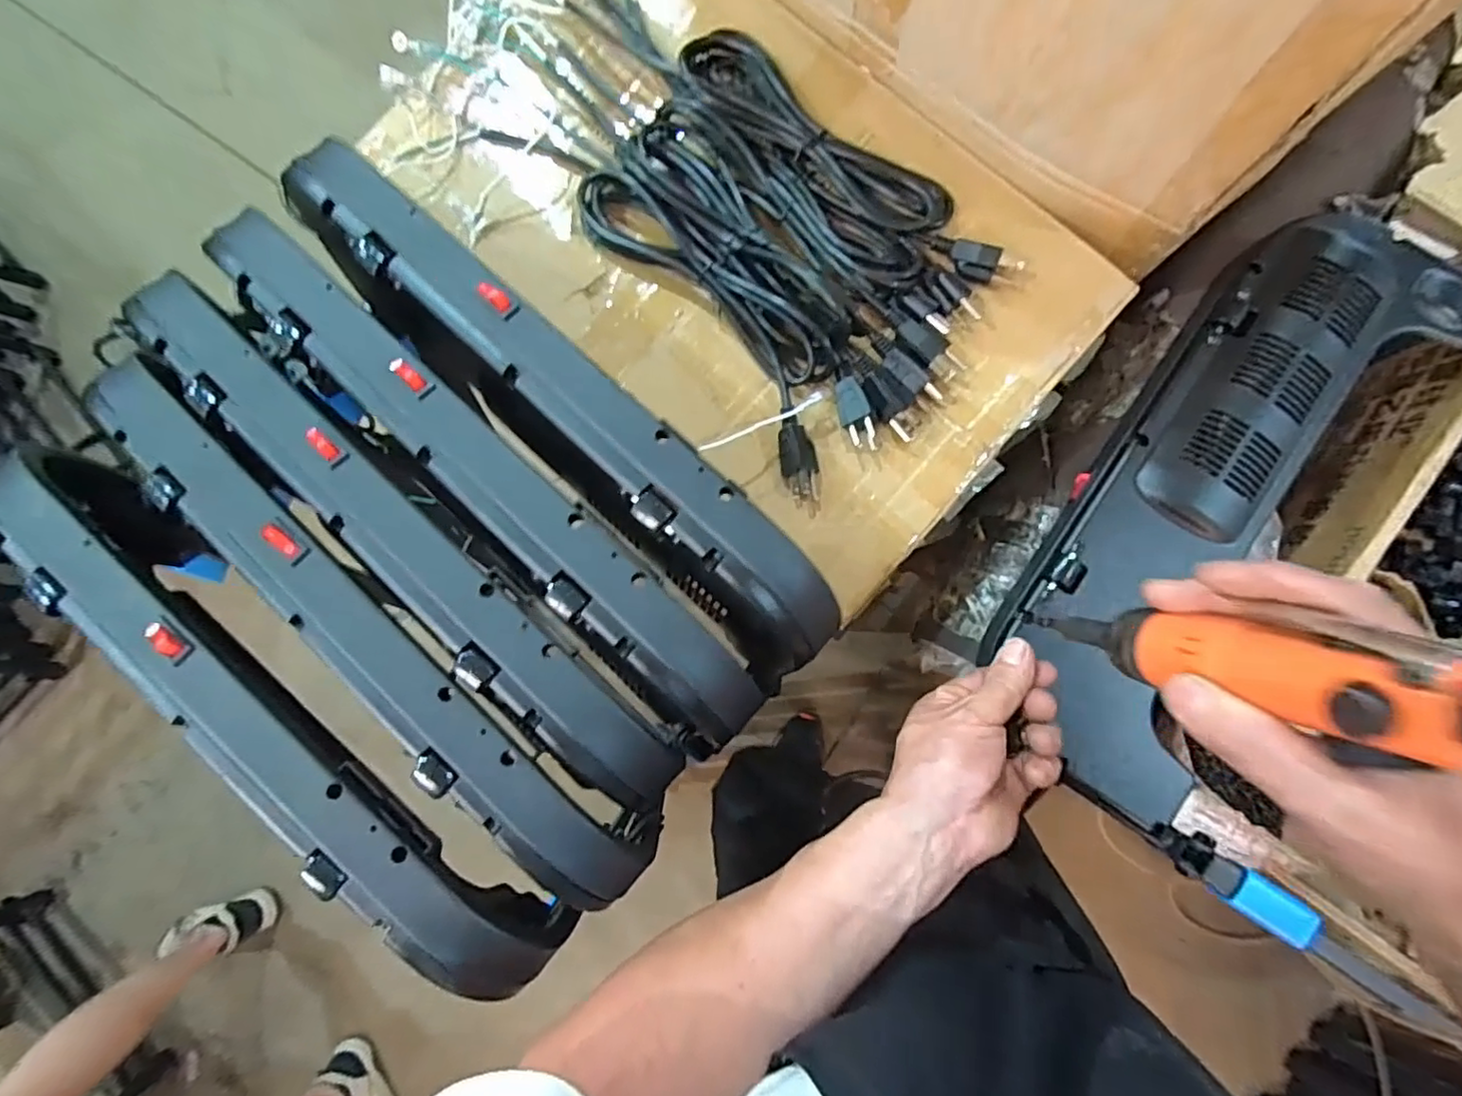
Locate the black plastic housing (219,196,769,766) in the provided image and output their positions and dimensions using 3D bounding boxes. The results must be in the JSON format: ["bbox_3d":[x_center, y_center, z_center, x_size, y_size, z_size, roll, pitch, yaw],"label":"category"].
[{"bbox_3d":[-0.147,-0.041,0.388,0.070,0.057,0.434,-45,84,-2],"label":"black plastic housing"}]

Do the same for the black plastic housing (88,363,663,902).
[{"bbox_3d":[-0.216,0.052,0.386,0.428,0.064,0.052,43,88,6],"label":"black plastic housing"}]

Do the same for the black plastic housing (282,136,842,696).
[{"bbox_3d":[-0.103,-0.088,0.391,0.423,0.060,0.072,43,88,6],"label":"black plastic housing"}]

